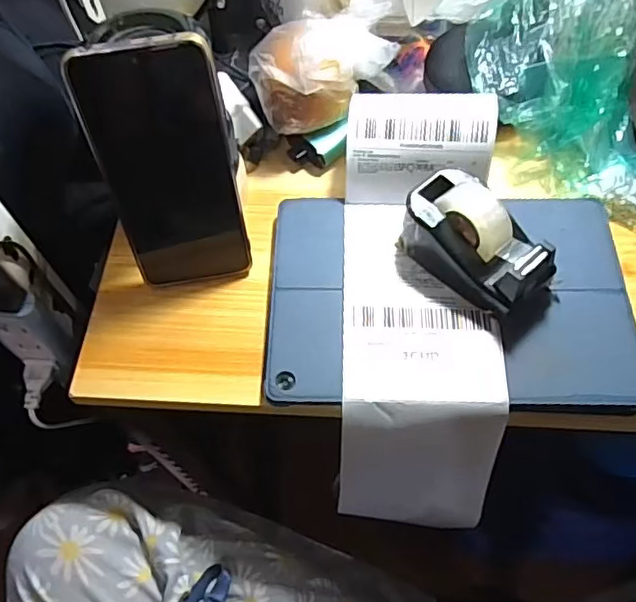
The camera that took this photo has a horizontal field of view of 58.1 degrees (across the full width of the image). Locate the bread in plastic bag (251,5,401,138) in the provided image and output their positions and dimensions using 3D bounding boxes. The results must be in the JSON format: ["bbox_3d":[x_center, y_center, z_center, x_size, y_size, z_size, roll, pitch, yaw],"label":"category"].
[{"bbox_3d":[0.004,-0.178,0.434,0.101,0.059,0.060,-18,62,-9],"label":"bread in plastic bag"}]

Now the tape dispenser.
[{"bbox_3d":[0.104,-0.040,0.378,0.098,0.052,0.054,39,69,20],"label":"tape dispenser"}]

